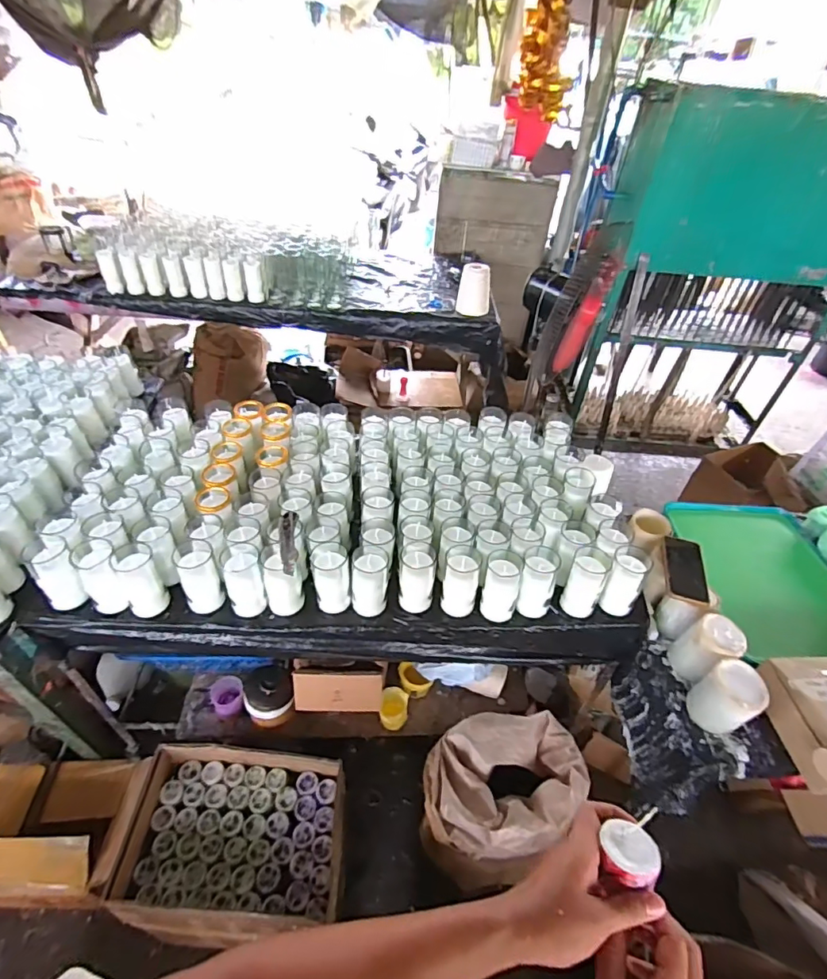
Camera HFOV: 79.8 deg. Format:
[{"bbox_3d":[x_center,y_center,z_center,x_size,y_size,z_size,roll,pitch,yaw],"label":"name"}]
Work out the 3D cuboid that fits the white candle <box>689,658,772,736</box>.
[{"bbox_3d":[0.527,0.354,0.835,0.080,0.111,0.083,-21,49,-26],"label":"white candle"}]

